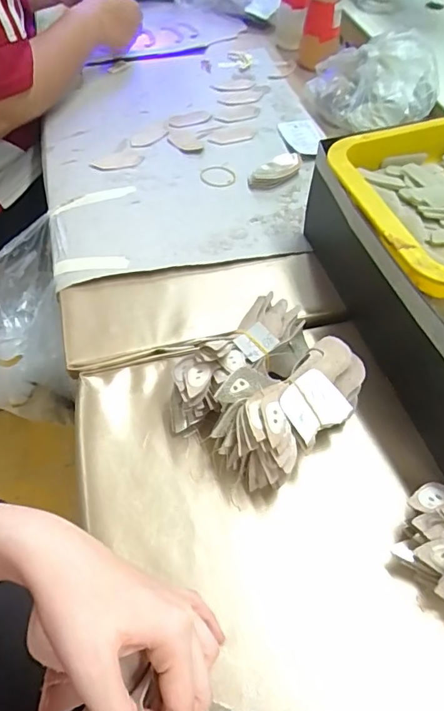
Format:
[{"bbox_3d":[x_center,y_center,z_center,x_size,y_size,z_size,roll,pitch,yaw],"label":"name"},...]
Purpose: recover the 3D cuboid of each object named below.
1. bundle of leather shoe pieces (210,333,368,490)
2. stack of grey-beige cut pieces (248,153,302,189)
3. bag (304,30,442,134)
[{"bbox_3d":[0.058,0.047,0.399,0.133,0.062,0.069,-37,62,-23],"label":"bundle of leather shoe pieces"},{"bbox_3d":[0.069,-0.238,0.623,0.075,0.016,0.038,-24,58,-16],"label":"stack of grey-beige cut pieces"},{"bbox_3d":[0.211,-0.373,0.671,0.173,0.092,0.144,7,55,6],"label":"bag"}]

